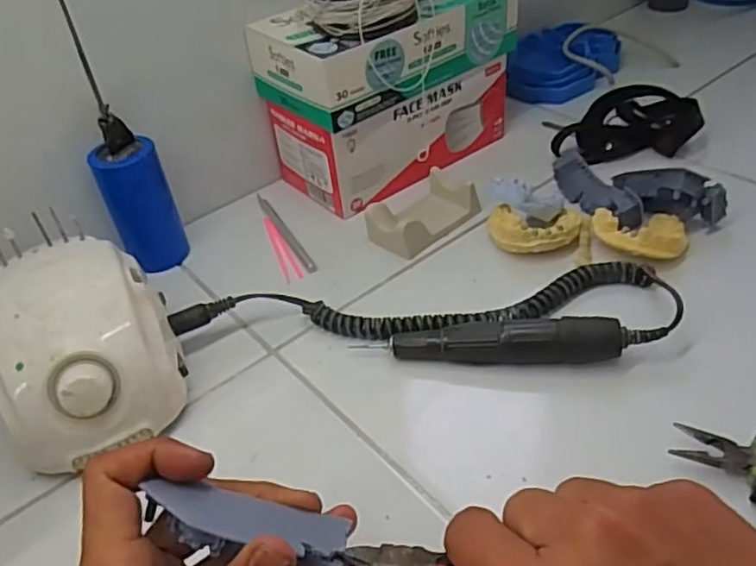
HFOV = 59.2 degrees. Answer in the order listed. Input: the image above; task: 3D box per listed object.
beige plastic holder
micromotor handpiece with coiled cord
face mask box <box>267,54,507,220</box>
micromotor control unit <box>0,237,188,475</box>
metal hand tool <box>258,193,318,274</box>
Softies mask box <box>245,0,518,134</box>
[{"bbox_3d":[0.038,-0.059,0.563,0.096,0.032,0.050,-32,46,-27],"label":"beige plastic holder"},{"bbox_3d":[0.032,0.016,0.472,0.332,0.029,0.094,1,41,10],"label":"micromotor handpiece with coiled cord"},{"bbox_3d":[0.012,-0.153,0.634,0.201,0.088,0.114,-33,47,-28],"label":"face mask box"},{"bbox_3d":[-0.191,0.043,0.435,0.108,0.084,0.140,-21,42,-16],"label":"micromotor control unit"},{"bbox_3d":[-0.084,-0.048,0.589,0.010,0.004,0.133,-23,43,-18],"label":"metal hand tool"},{"bbox_3d":[0.008,-0.213,0.584,0.211,0.064,0.117,-33,47,-28],"label":"Softies mask box"}]

